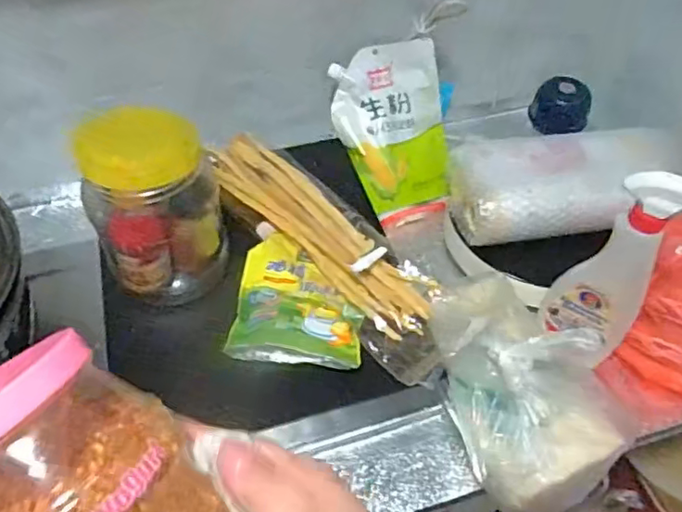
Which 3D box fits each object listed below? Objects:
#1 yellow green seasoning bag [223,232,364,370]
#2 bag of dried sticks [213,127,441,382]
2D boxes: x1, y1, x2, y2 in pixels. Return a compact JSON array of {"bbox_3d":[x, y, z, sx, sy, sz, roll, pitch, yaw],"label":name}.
[{"bbox_3d":[-0.046,0.046,0.674,0.137,0.038,0.161,3,52,2],"label":"yellow green seasoning bag"},{"bbox_3d":[-0.013,-0.022,0.707,0.117,0.028,0.399,-33,59,-24],"label":"bag of dried sticks"}]

